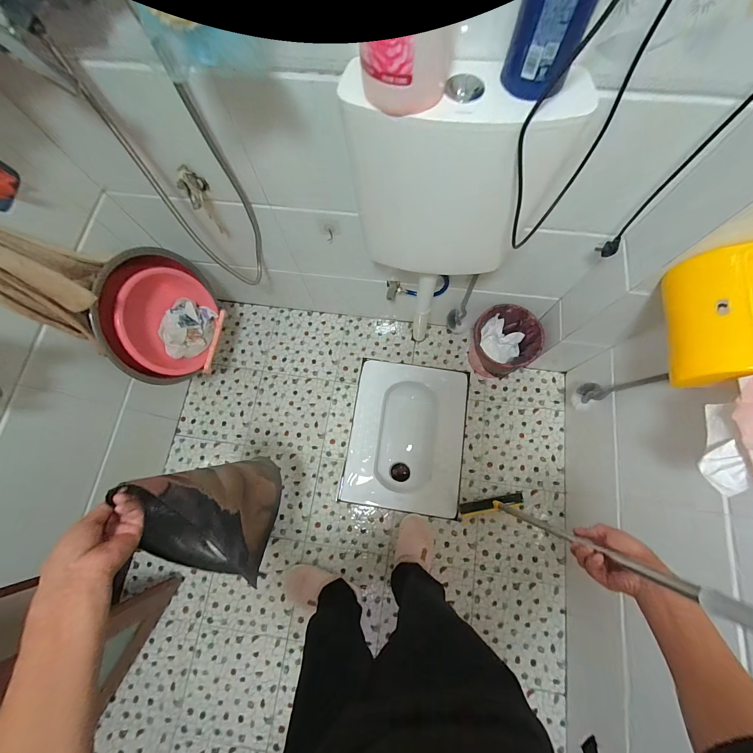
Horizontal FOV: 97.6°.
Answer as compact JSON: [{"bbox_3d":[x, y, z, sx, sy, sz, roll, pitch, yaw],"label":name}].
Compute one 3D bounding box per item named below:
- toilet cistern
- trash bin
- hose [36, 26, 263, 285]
[{"bbox_3d":[0.140,-0.348,0.674,0.360,0.439,0.112,8,75,4],"label":"toilet cistern"},{"bbox_3d":[0.452,-0.110,1.220,0.200,0.239,0.213,-1,74,2],"label":"trash bin"},{"bbox_3d":[-0.414,-0.435,0.793,0.174,0.598,0.132,-38,76,-8],"label":"hose"}]

